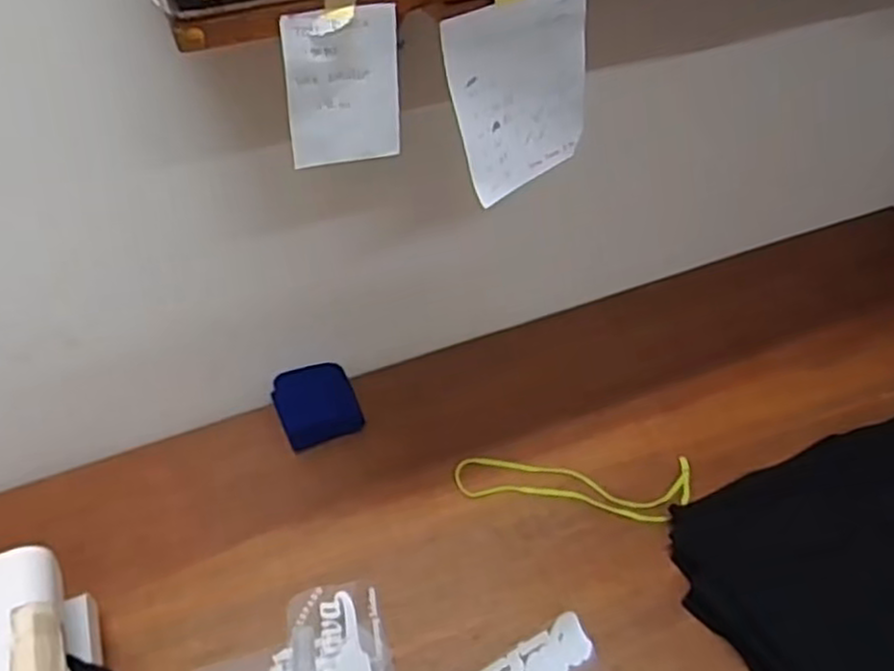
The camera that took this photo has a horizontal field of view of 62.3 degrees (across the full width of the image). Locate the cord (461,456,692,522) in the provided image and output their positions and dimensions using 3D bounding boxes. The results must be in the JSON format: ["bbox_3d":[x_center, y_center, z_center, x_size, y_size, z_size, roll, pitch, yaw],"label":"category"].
[{"bbox_3d":[0.166,0.201,0.963,0.307,0.016,0.099,-1,43,2],"label":"cord"}]

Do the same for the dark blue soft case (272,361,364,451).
[{"bbox_3d":[-0.187,0.094,1.057,0.108,0.033,0.117,-20,48,-14],"label":"dark blue soft case"}]

